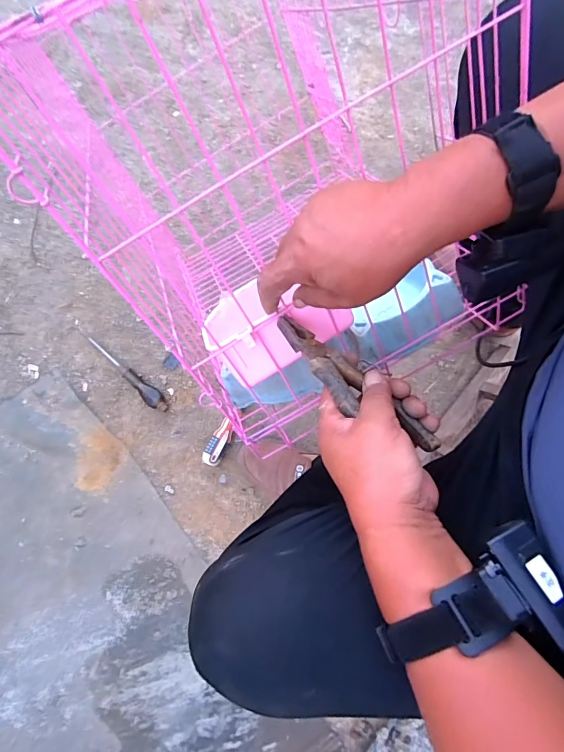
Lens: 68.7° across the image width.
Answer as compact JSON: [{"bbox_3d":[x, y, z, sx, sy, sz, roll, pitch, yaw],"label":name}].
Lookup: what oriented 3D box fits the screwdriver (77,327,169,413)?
[{"bbox_3d":[-0.306,-0.013,0.791,0.236,0.023,0.030,41,84,9],"label":"screwdriver"}]

